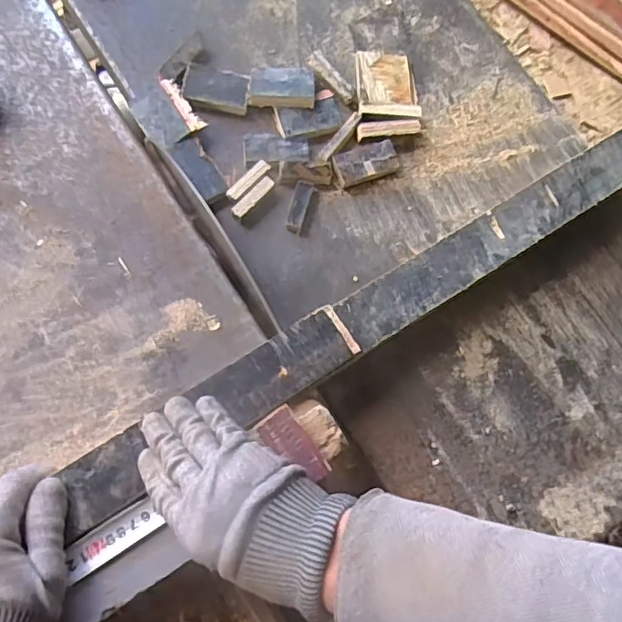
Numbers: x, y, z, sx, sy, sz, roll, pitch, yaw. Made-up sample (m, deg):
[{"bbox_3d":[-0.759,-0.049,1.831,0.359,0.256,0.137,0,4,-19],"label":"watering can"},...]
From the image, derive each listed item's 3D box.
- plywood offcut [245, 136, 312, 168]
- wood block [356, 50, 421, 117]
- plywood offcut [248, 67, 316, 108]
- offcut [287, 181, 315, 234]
[{"bbox_3d":[-0.033,-0.157,0.550,0.062,0.007,0.030,-5,70,-3],"label":"plywood offcut"},{"bbox_3d":[0.080,-0.232,0.584,0.063,0.011,0.078,-1,70,-1],"label":"wood block"},{"bbox_3d":[-0.028,-0.222,0.564,0.063,0.018,0.041,0,70,-1],"label":"plywood offcut"},{"bbox_3d":[-0.011,-0.100,0.545,0.016,0.014,0.049,16,70,5],"label":"offcut"}]

